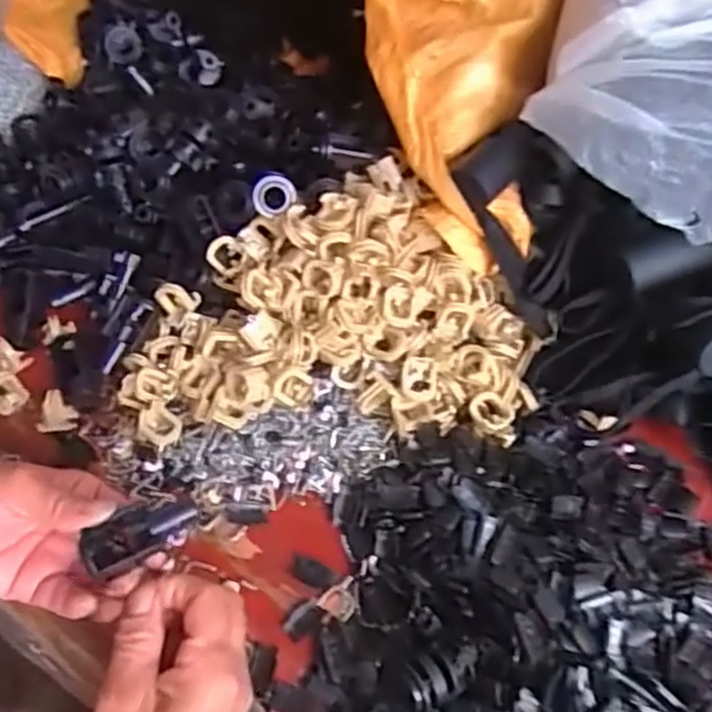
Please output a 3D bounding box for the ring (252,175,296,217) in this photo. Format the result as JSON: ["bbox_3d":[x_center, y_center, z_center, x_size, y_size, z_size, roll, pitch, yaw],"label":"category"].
[{"bbox_3d":[-0.053,-0.103,0.464,0.027,0.026,0.006,12,20,2],"label":"ring"}]

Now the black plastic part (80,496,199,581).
[{"bbox_3d":[-0.099,0.084,0.336,0.050,0.015,0.025,-17,59,-14],"label":"black plastic part"}]

